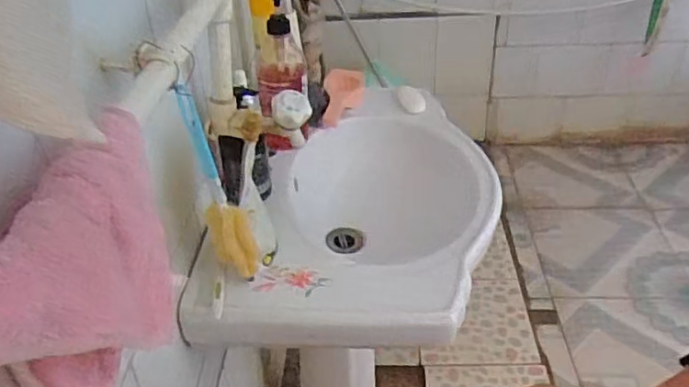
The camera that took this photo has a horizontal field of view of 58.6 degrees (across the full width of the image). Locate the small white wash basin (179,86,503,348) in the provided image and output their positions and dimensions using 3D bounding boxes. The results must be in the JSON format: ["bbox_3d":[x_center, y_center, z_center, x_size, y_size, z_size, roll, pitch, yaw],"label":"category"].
[{"bbox_3d":[0.042,0.055,0.952,0.356,0.182,0.586,5,36,11],"label":"small white wash basin"}]

